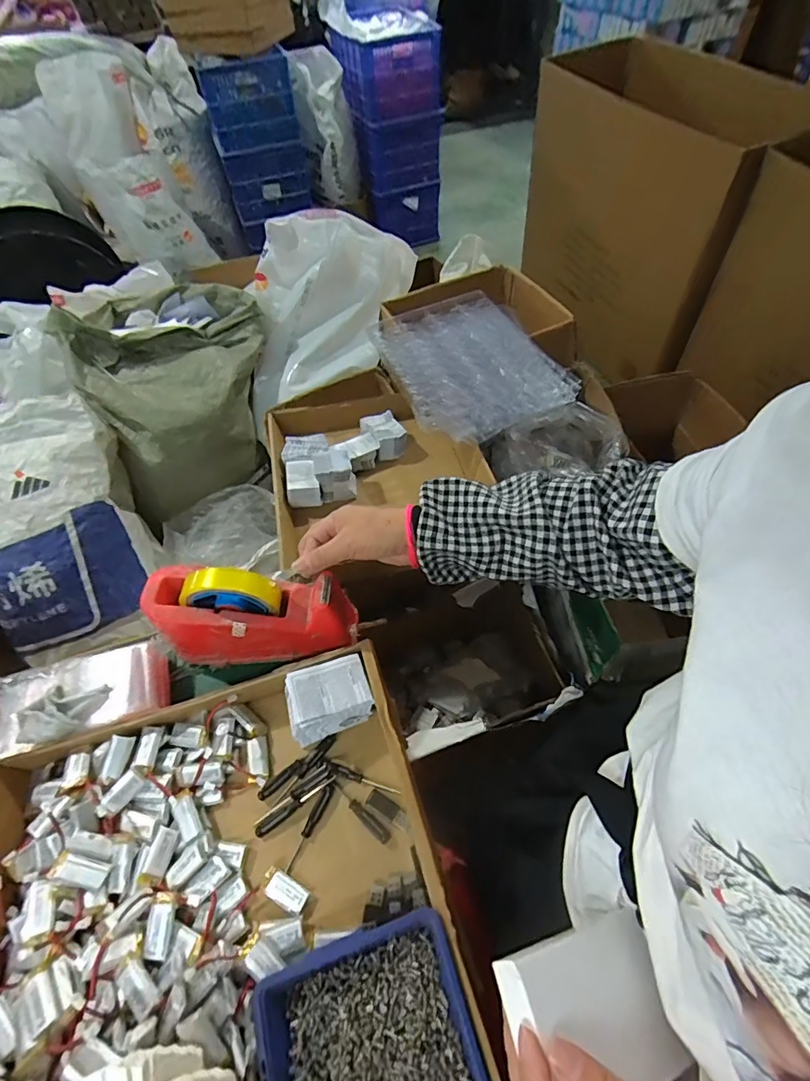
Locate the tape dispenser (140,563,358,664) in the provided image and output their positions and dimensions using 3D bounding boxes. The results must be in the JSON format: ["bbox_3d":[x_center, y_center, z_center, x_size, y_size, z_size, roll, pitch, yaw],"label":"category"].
[{"bbox_3d":[-0.158,0.075,0.494,0.193,0.113,0.065,0,56,5],"label":"tape dispenser"}]

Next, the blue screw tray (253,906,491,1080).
[{"bbox_3d":[-0.022,0.355,0.335,0.141,0.047,0.123,-18,56,-8],"label":"blue screw tray"}]

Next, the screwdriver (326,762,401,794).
[{"bbox_3d":[-0.040,0.226,0.455,0.073,0.009,0.010,13,58,13],"label":"screwdriver"}]

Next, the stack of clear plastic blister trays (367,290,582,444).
[{"bbox_3d":[0.117,-0.354,0.920,0.306,0.068,0.360,-22,57,-10],"label":"stack of clear plastic blister trays"}]

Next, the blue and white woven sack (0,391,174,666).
[{"bbox_3d":[-0.772,-0.013,1.046,0.357,0.415,0.400,-26,58,-13],"label":"blue and white woven sack"}]

